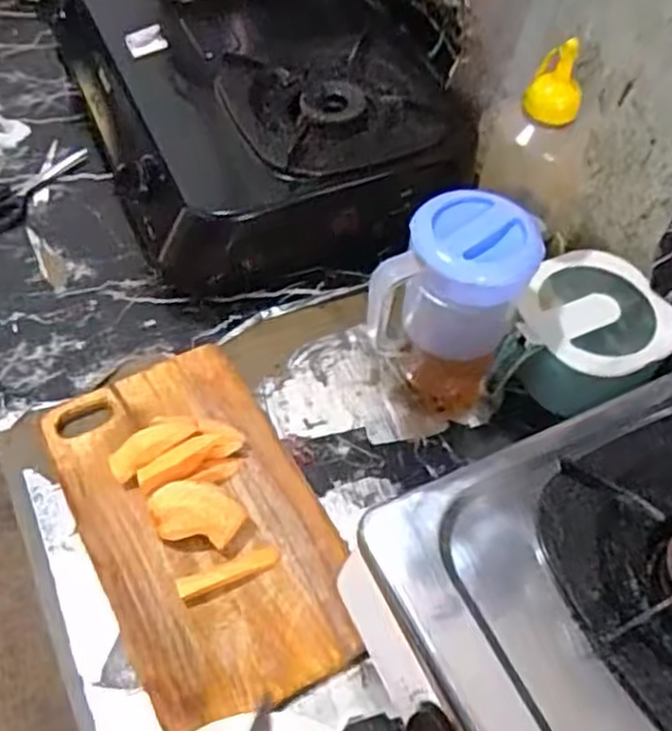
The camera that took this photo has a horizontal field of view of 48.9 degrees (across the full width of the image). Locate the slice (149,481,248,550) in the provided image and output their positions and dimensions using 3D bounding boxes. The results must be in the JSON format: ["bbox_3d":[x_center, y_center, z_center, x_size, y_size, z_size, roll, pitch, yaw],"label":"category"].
[{"bbox_3d":[-0.109,0.119,0.583,0.071,0.041,0.038,5,54,0],"label":"slice"}]

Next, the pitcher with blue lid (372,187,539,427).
[{"bbox_3d":[0.099,-0.050,0.645,0.108,0.182,0.099,2,54,-2],"label":"pitcher with blue lid"}]

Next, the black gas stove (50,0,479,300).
[{"bbox_3d":[-0.100,-0.331,0.862,0.366,0.134,0.541,-21,58,-18],"label":"black gas stove"}]

